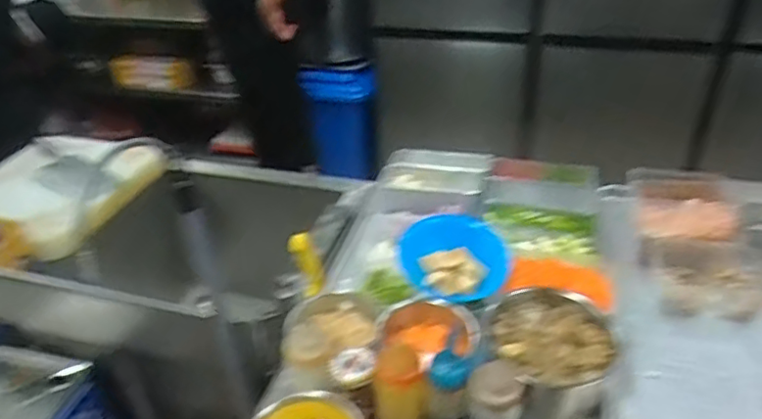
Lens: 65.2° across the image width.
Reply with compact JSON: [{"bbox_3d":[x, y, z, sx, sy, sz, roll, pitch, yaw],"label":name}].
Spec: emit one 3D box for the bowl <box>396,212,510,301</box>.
[{"bbox_3d":[0.116,0.077,0.960,0.163,0.033,0.157,-22,64,-14],"label":"bowl"}]

